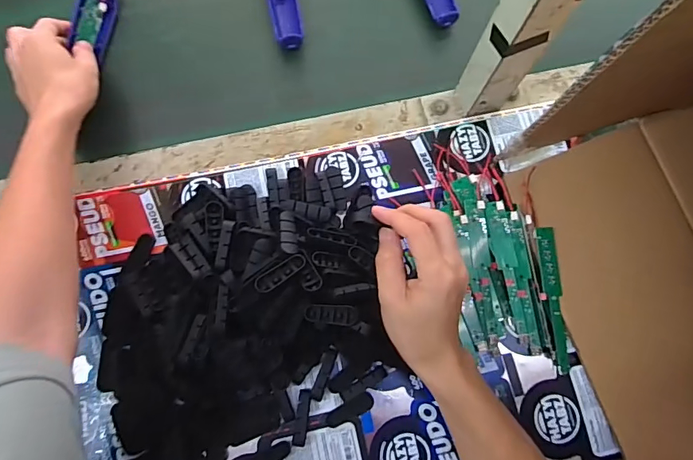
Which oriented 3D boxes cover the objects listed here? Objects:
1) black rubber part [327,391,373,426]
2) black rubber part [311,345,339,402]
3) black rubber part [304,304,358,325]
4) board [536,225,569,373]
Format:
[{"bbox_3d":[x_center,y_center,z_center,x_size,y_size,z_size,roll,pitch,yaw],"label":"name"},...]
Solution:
[{"bbox_3d":[0.003,0.166,0.414,0.047,0.008,0.016,-23,79,-7],"label":"black rubber part"},{"bbox_3d":[-0.020,0.134,0.422,0.011,0.008,0.051,20,77,3],"label":"black rubber part"},{"bbox_3d":[-0.014,0.076,0.402,0.047,0.009,0.017,6,76,-1],"label":"black rubber part"},{"bbox_3d":[0.205,0.068,0.444,0.020,0.006,0.142,-3,81,-2],"label":"board"}]

